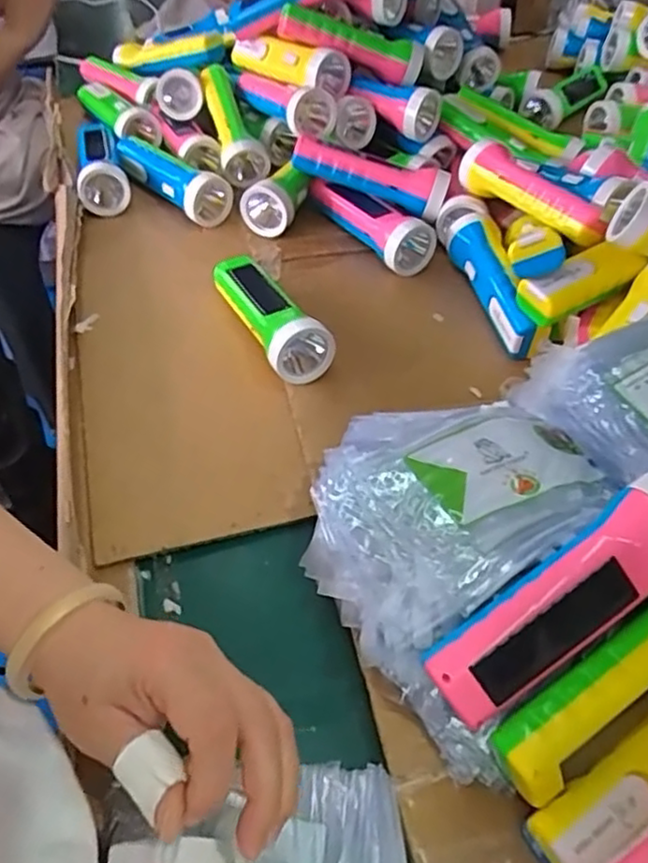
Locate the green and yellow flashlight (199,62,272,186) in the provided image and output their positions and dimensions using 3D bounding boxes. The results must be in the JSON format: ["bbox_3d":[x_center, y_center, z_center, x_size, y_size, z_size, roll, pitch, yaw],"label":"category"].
[{"bbox_3d":[-0.110,-0.368,0.796,0.055,0.047,0.172,-13,67,-12],"label":"green and yellow flashlight"}]

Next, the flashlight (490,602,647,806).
[{"bbox_3d":[0.161,0.124,0.346,0.164,0.037,0.041,-34,56,-7],"label":"flashlight"}]

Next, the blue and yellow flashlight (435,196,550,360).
[{"bbox_3d":[0.157,-0.154,0.645,0.048,0.044,0.200,-8,50,-8],"label":"blue and yellow flashlight"}]

